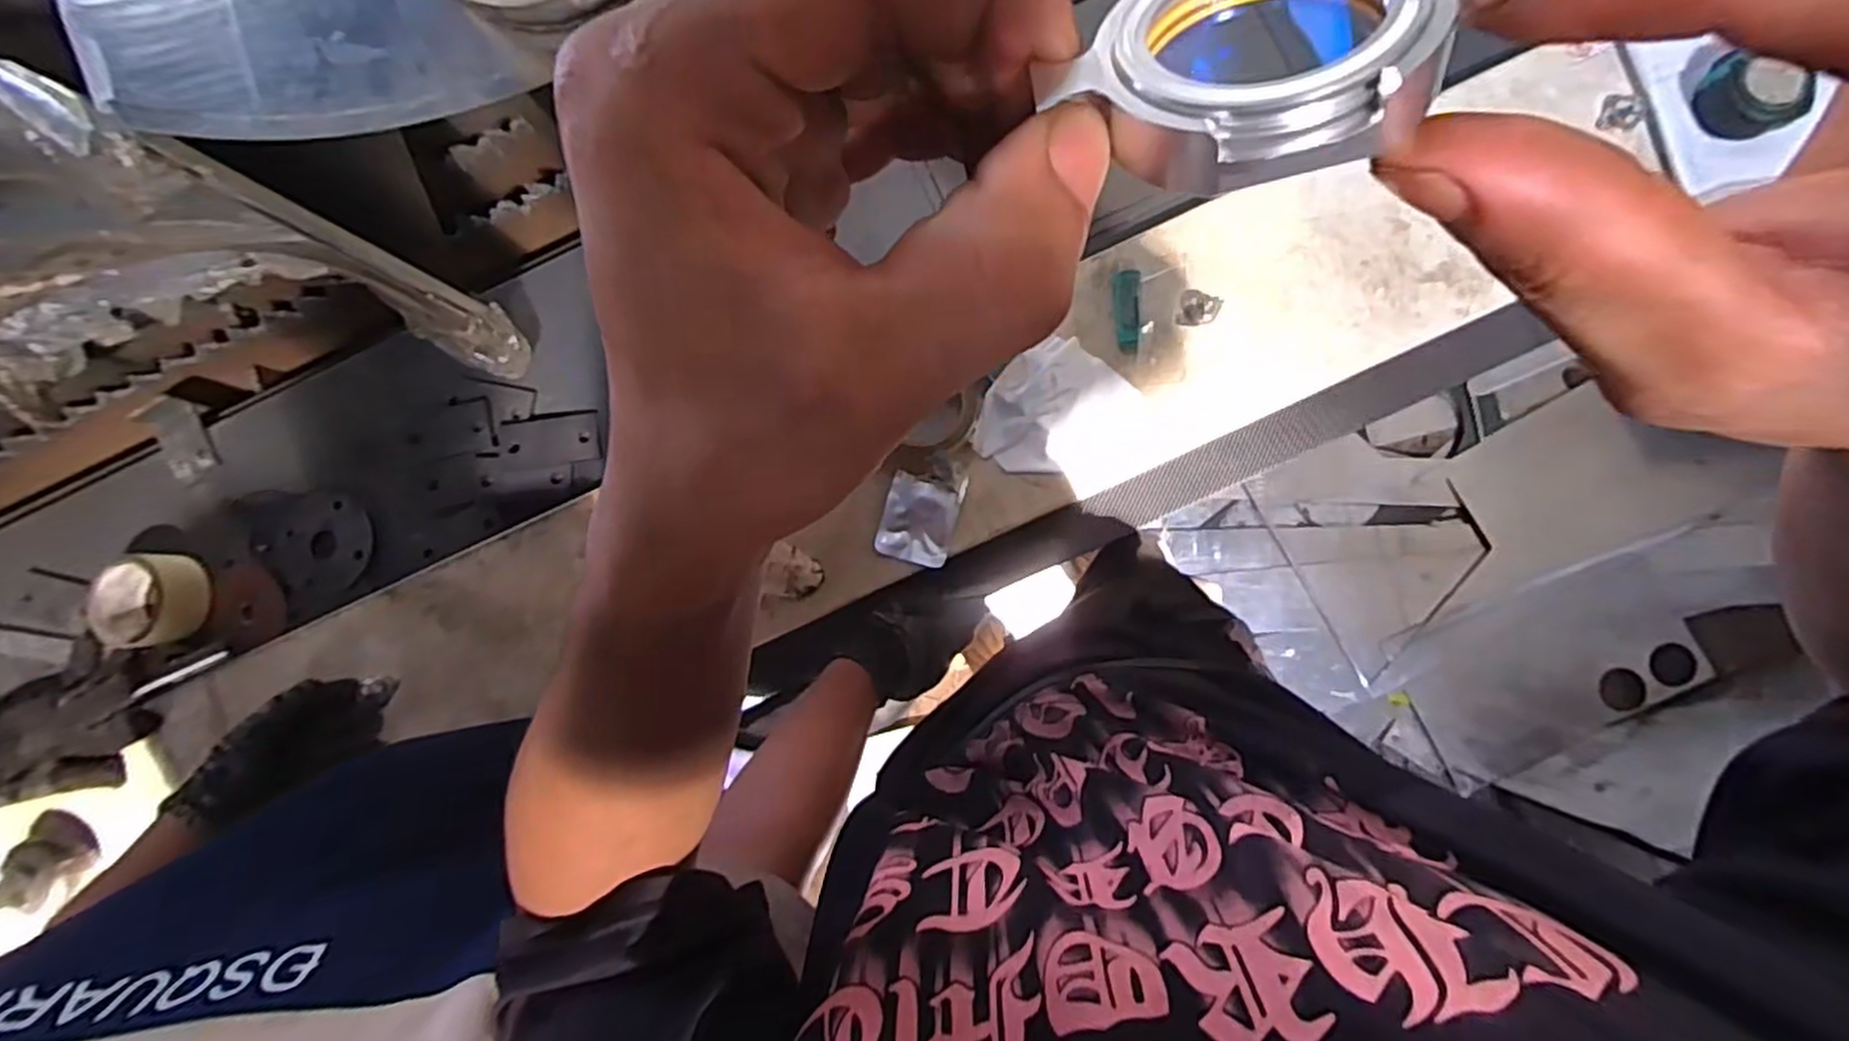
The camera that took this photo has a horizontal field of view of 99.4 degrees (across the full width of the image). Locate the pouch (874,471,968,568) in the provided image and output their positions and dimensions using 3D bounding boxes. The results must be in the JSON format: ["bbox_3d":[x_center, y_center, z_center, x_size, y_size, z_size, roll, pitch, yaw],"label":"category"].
[{"bbox_3d":[-0.004,-0.002,0.751,0.069,0.008,0.083,16,86,5],"label":"pouch"}]

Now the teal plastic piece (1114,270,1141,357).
[{"bbox_3d":[0.193,-0.197,0.742,0.023,0.014,0.077,-4,101,4],"label":"teal plastic piece"}]

